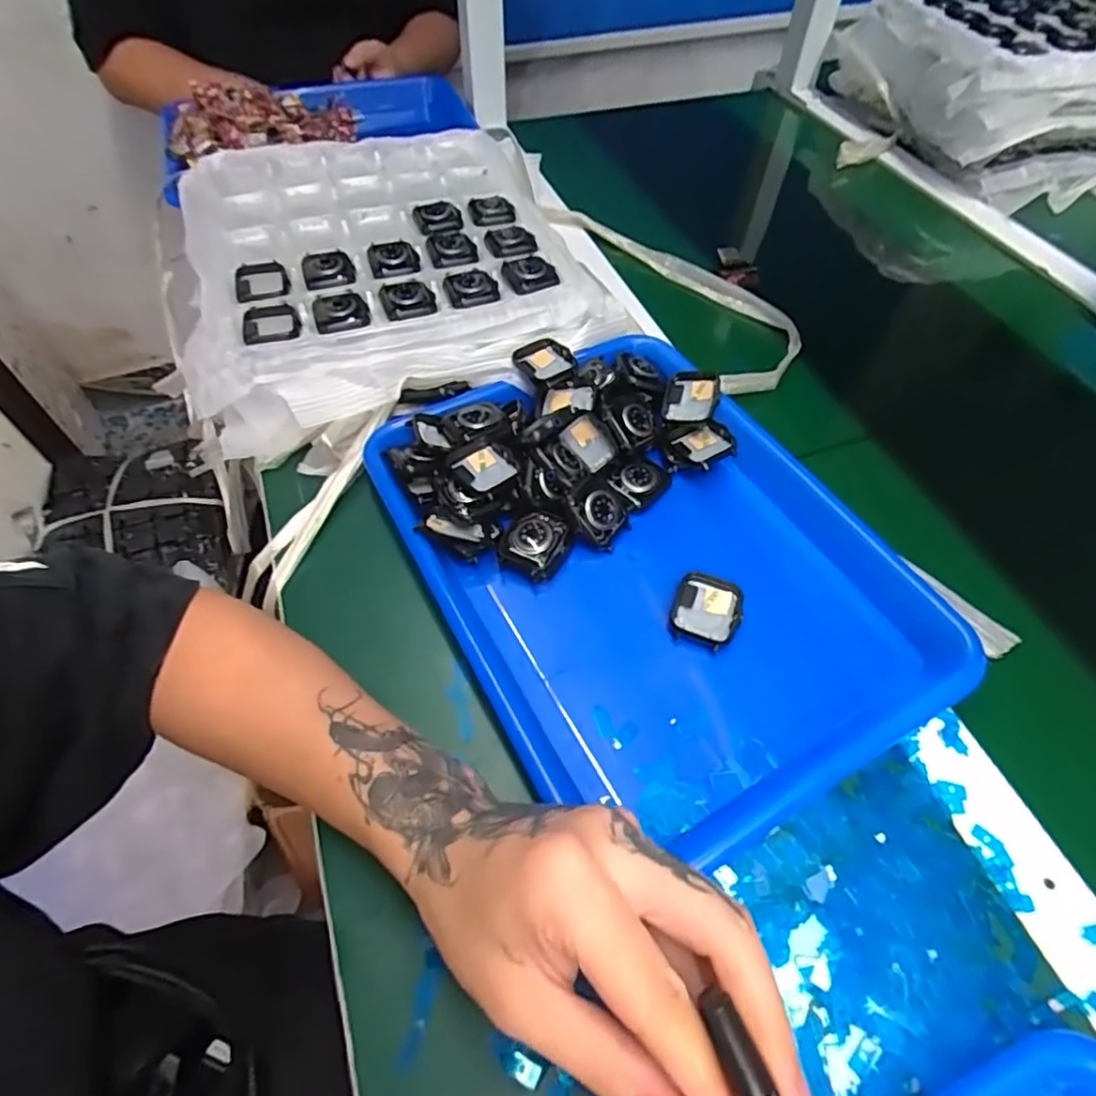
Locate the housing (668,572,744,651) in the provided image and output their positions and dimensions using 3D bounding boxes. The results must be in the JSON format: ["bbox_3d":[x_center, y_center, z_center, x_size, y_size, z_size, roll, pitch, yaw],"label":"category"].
[{"bbox_3d":[0.094,0.039,0.369,0.039,0.014,0.043,22,58,15],"label":"housing"}]

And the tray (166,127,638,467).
[{"bbox_3d":[-0.137,-0.254,0.536,0.333,0.045,0.375,-13,56,-9],"label":"tray"}]

